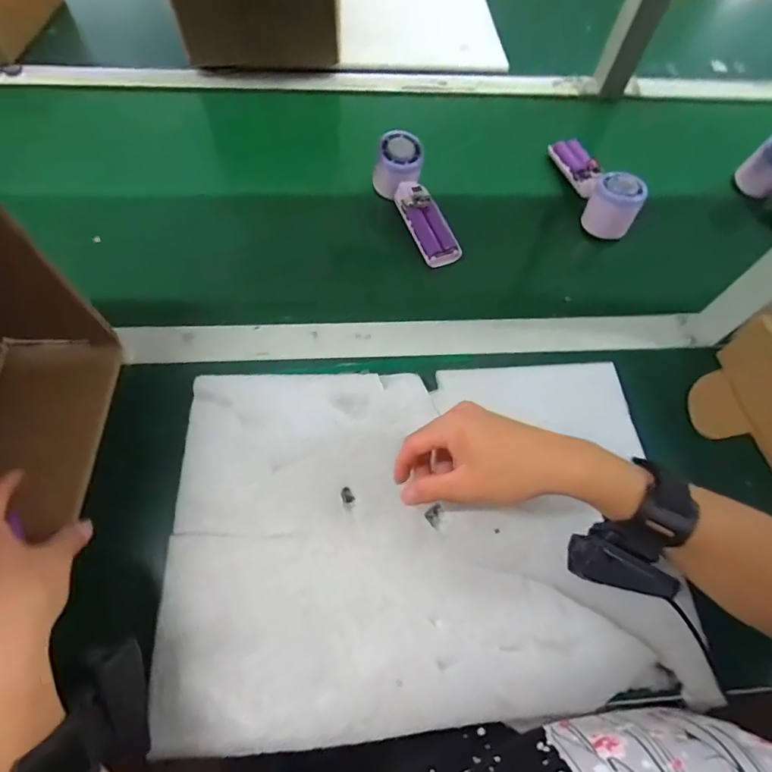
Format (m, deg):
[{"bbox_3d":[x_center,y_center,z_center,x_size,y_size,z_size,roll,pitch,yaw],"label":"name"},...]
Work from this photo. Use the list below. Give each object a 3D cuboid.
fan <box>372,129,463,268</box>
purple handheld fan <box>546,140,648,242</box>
[{"bbox_3d":[0.035,-0.212,0.532,0.050,0.043,0.165,-21,82,-14],"label":"fan"},{"bbox_3d":[0.258,-0.254,0.555,0.053,0.052,0.167,-8,66,-7],"label":"purple handheld fan"}]

